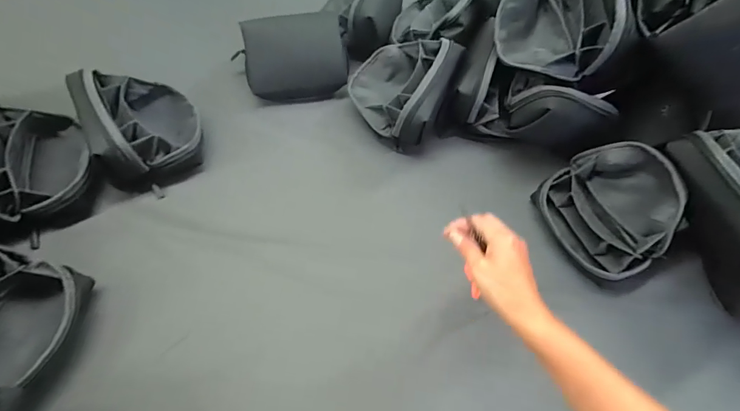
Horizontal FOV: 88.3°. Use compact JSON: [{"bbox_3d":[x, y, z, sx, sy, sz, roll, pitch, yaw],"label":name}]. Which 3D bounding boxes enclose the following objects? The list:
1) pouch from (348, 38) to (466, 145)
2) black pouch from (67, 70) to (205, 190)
[{"bbox_3d":[0.045,-0.194,0.598,0.157,0.102,0.167,25,63,9],"label":"pouch"},{"bbox_3d":[-0.334,-0.127,0.554,0.143,0.106,0.163,-29,68,-18],"label":"black pouch"}]

